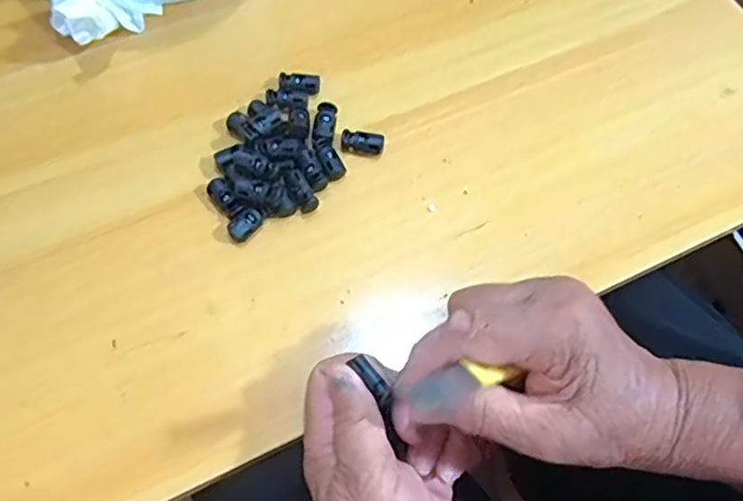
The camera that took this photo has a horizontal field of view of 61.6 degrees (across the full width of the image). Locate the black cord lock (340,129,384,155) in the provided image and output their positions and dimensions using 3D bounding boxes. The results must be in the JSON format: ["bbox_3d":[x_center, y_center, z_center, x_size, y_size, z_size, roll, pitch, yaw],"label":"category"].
[{"bbox_3d":[-0.005,-0.070,0.399,0.028,0.007,0.014,6,65,0],"label":"black cord lock"}]

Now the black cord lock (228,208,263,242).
[{"bbox_3d":[-0.075,-0.015,0.371,0.013,0.010,0.020,38,68,14],"label":"black cord lock"}]

